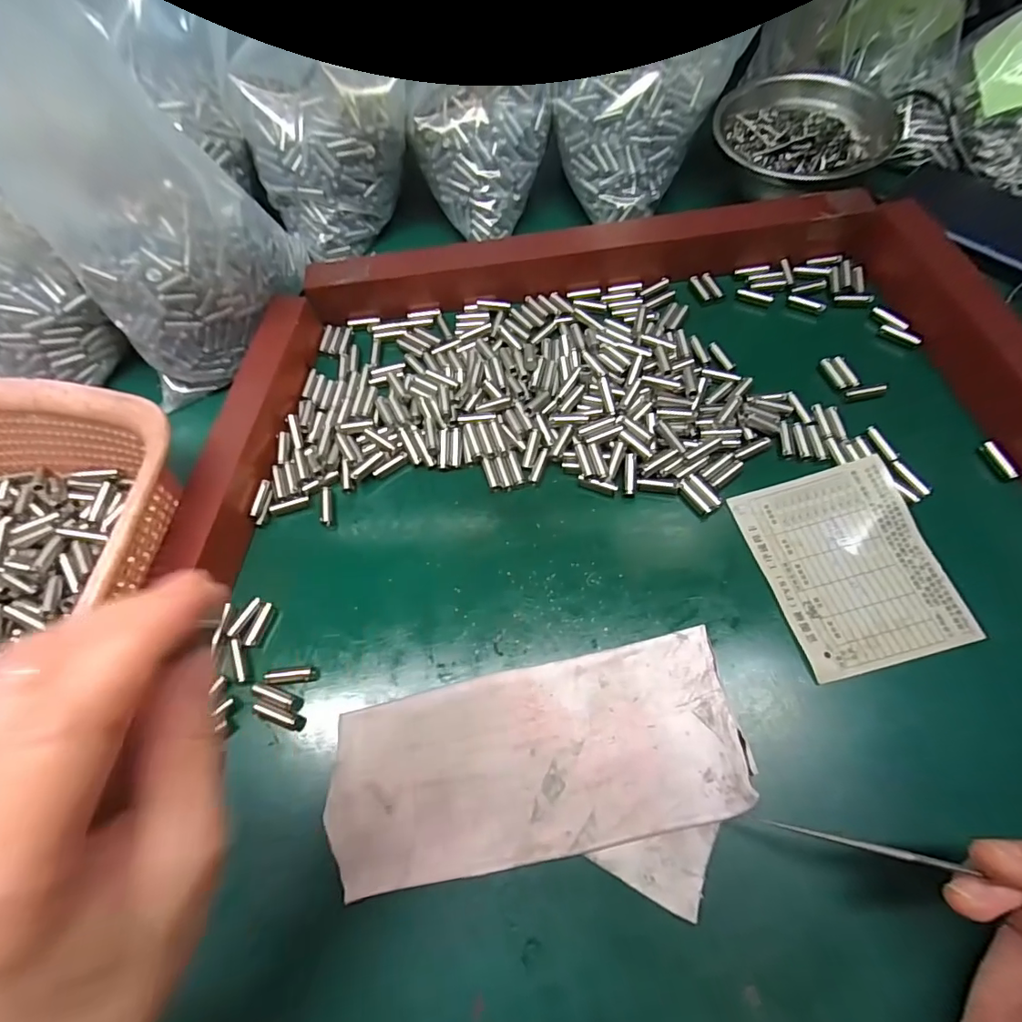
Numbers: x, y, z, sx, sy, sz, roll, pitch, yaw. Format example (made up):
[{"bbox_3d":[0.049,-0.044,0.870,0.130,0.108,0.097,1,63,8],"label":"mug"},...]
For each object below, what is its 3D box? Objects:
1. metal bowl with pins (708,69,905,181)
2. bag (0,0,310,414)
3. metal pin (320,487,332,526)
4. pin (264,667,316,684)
[{"bbox_3d":[0.217,-0.286,0.375,0.119,0.031,0.092,28,71,14],"label":"metal bowl with pins"},{"bbox_3d":[-0.209,-0.180,0.306,0.132,0.182,0.105,-26,67,-8],"label":"bag"},{"bbox_3d":[-0.116,-0.003,0.322,0.006,0.005,0.027,-8,66,0],"label":"metal pin"},{"bbox_3d":[-0.120,0.089,0.276,0.028,0.005,0.008,-6,66,1],"label":"pin"}]

